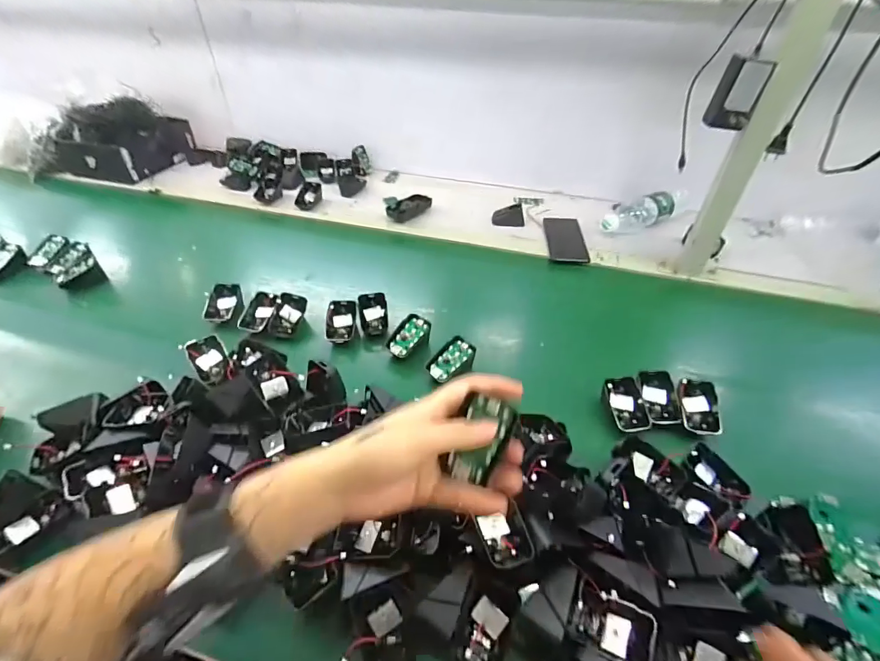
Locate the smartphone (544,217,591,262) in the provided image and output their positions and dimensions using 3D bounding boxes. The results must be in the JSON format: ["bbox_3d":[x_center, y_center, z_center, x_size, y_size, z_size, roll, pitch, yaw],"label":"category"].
[{"bbox_3d":[0.251,-0.183,0.836,0.076,0.009,0.173,5,44,4],"label":"smartphone"}]

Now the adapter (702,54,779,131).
[{"bbox_3d":[0.403,-0.320,0.568,0.054,0.079,0.039,28,50,25],"label":"adapter"}]

